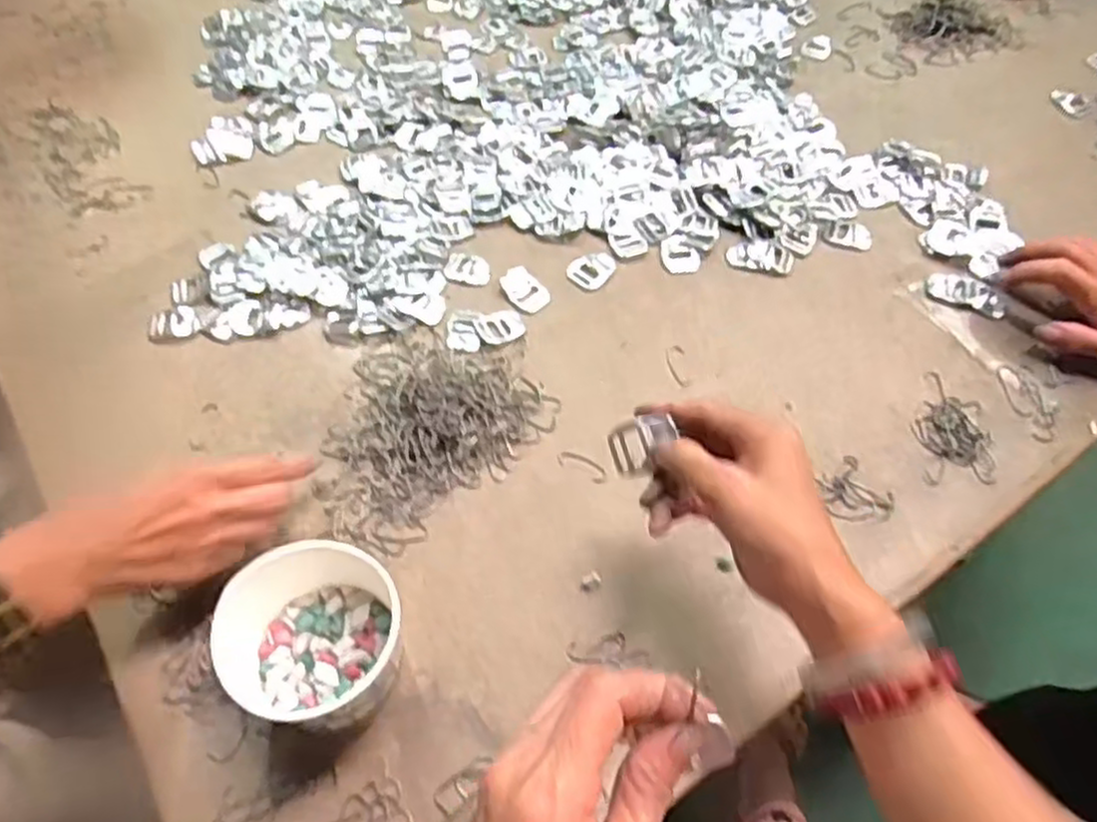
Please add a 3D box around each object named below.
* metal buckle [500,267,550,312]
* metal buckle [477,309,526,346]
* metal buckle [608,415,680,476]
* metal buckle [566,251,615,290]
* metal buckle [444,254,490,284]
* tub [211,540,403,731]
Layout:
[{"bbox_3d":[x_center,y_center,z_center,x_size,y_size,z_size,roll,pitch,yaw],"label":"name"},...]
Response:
[{"bbox_3d":[-0.019,-0.099,0.614,0.030,0.004,0.042,-41,79,-11],"label":"metal buckle"},{"bbox_3d":[-0.038,-0.068,0.598,0.036,0.004,0.030,-22,59,-13],"label":"metal buckle"},{"bbox_3d":[0.053,0.017,0.418,0.038,0.010,0.030,-26,71,18],"label":"metal buckle"},{"bbox_3d":[0.037,-0.120,0.631,0.033,0.004,0.041,36,64,21],"label":"metal buckle"},{"bbox_3d":[-0.068,-0.121,0.633,0.038,0.004,0.033,5,57,4],"label":"metal buckle"},{"bbox_3d":[-0.126,0.123,0.430,0.092,0.076,0.101,0,57,0],"label":"tub"}]

